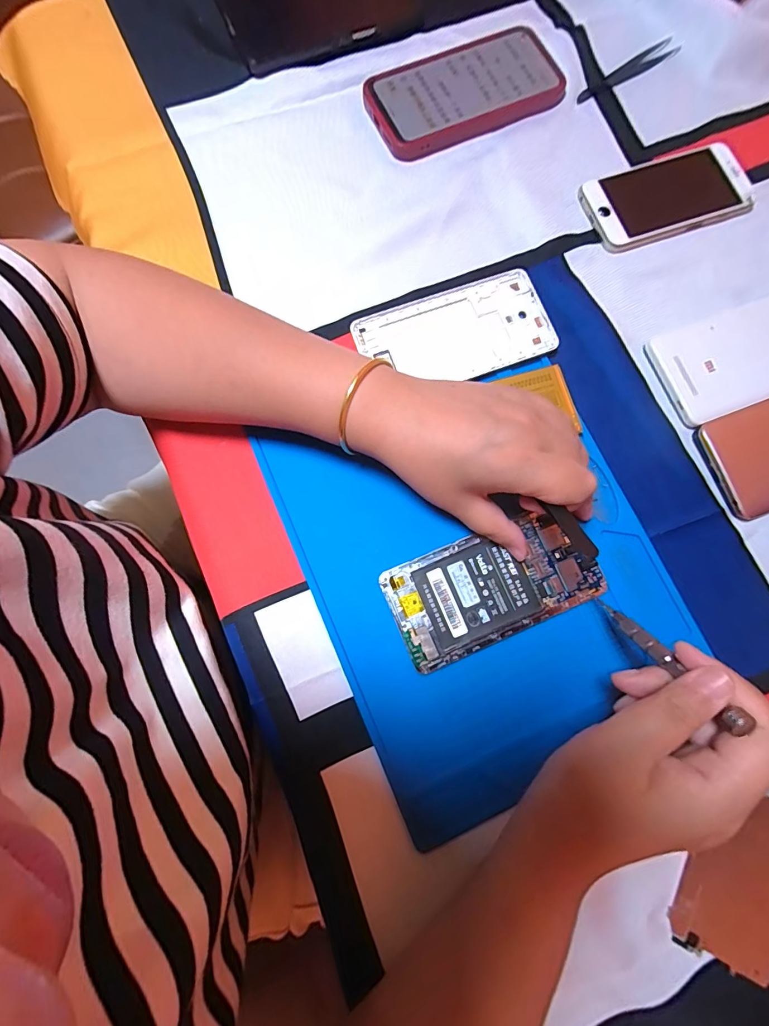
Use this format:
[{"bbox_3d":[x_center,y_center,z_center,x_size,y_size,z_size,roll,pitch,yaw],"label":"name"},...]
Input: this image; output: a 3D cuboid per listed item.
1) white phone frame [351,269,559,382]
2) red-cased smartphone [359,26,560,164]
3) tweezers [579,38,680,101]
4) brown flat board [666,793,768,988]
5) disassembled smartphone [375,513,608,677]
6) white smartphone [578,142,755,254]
[{"bbox_3d":[0.054,-0.133,0.316,0.139,0.006,0.074,-21,81,-5],"label":"white phone frame"},{"bbox_3d":[0.068,-0.356,0.354,0.162,0.014,0.078,-26,81,-5],"label":"red-cased smartphone"},{"bbox_3d":[0.212,-0.387,0.369,0.110,0.006,0.015,-33,82,-6],"label":"tweezers"},{"bbox_3d":[0.220,0.216,0.253,0.057,0.006,0.107,25,80,4],"label":"brown flat board"},{"bbox_3d":[0.072,0.048,0.283,0.135,0.005,0.069,-22,81,-5],"label":"disassembled smartphone"},{"bbox_3d":[0.232,-0.259,0.342,0.137,0.007,0.068,-20,81,-4],"label":"white smartphone"}]

